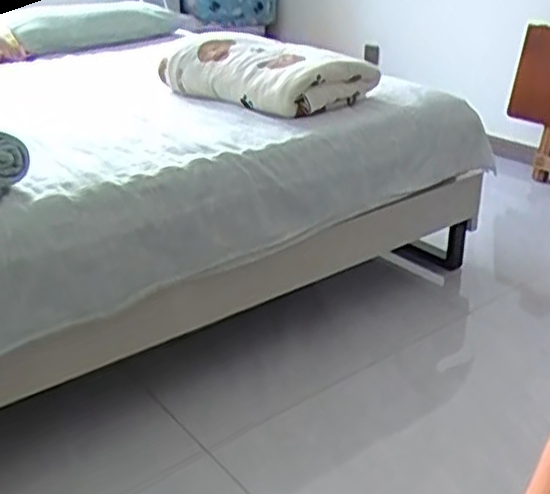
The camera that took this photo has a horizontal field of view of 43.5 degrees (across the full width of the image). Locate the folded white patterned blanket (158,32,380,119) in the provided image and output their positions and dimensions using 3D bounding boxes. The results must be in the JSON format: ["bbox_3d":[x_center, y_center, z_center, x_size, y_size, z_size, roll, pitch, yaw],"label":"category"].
[{"bbox_3d":[-0.049,-0.471,1.813,0.532,0.131,0.315,19,32,36],"label":"folded white patterned blanket"}]

